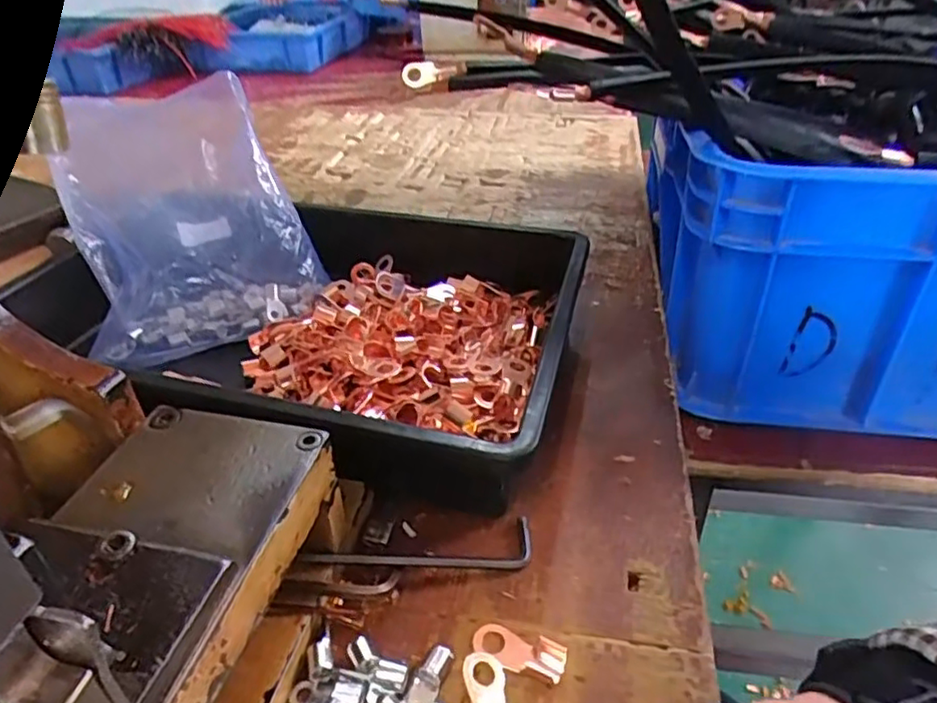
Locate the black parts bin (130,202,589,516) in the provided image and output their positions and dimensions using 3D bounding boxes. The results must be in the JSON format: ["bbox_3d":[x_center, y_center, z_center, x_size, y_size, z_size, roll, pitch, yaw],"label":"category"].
[{"bbox_3d":[-0.052,-0.015,0.435,0.237,0.062,0.259,9,36,12],"label":"black parts bin"}]

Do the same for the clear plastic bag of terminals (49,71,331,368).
[{"bbox_3d":[-0.230,-0.117,0.509,0.164,0.143,0.213,-18,40,-24],"label":"clear plastic bag of terminals"}]

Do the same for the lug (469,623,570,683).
[{"bbox_3d":[0.022,0.130,0.281,0.041,0.008,0.016,14,38,19],"label":"lug"}]

